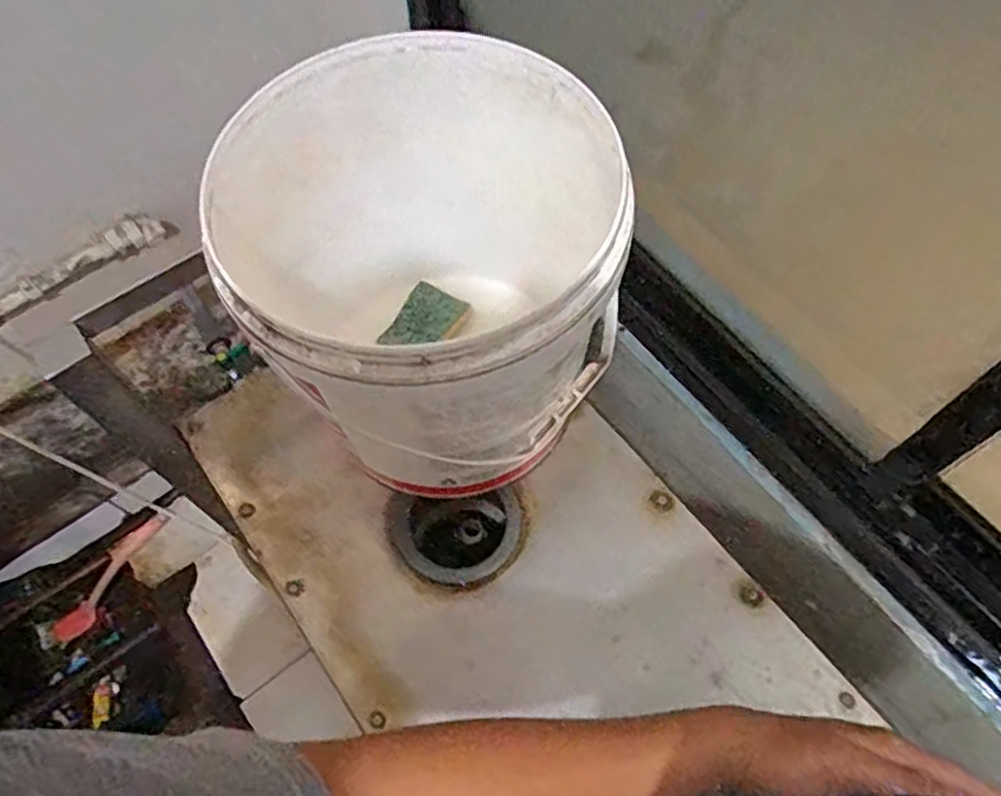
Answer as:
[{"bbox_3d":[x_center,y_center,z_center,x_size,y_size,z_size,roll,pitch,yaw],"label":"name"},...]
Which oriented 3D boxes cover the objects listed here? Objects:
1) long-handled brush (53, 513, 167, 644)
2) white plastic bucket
[{"bbox_3d":[-0.799,0.362,1.461,0.047,0.039,0.334,40,95,18],"label":"long-handled brush"},{"bbox_3d":[-0.070,-0.084,0.644,0.270,0.309,0.305,-27,66,-11],"label":"white plastic bucket"}]

